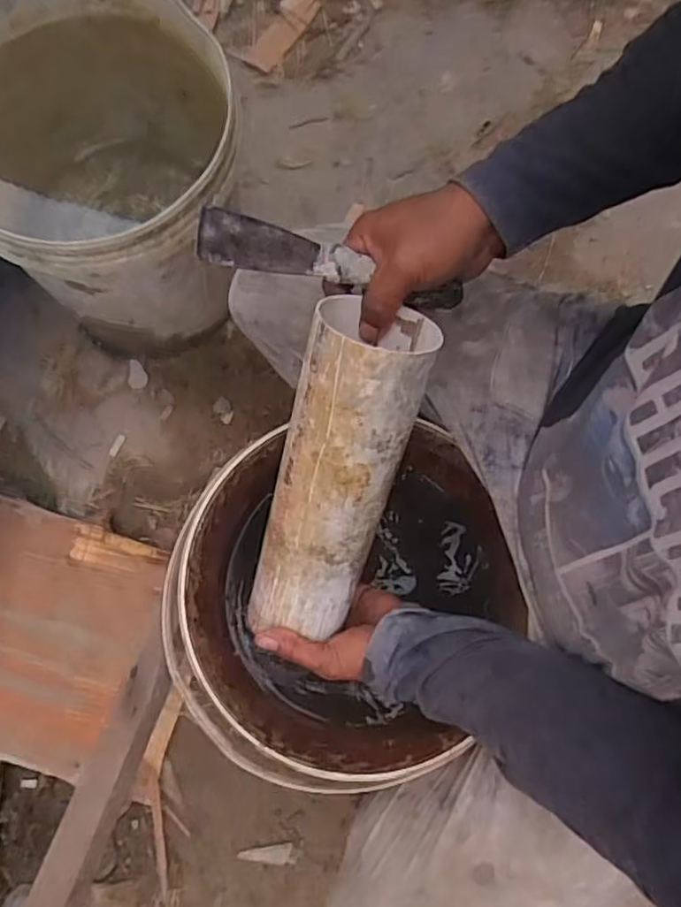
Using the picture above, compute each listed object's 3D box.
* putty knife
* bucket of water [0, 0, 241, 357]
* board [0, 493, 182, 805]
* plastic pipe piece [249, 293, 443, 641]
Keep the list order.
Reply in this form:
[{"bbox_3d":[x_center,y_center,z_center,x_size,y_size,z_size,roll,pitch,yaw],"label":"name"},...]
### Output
[{"bbox_3d":[-0.002,-0.132,0.465,0.193,0.015,0.040,10,78,-18],"label":"putty knife"},{"bbox_3d":[-0.258,-0.298,0.792,0.276,0.343,0.295,0,76,0],"label":"bucket of water"},{"bbox_3d":[-0.359,0.236,0.839,0.344,0.013,0.291,20,78,-6],"label":"board"},{"bbox_3d":[-0.005,0.027,0.510,0.084,0.087,0.289,18,119,3],"label":"plastic pipe piece"}]

